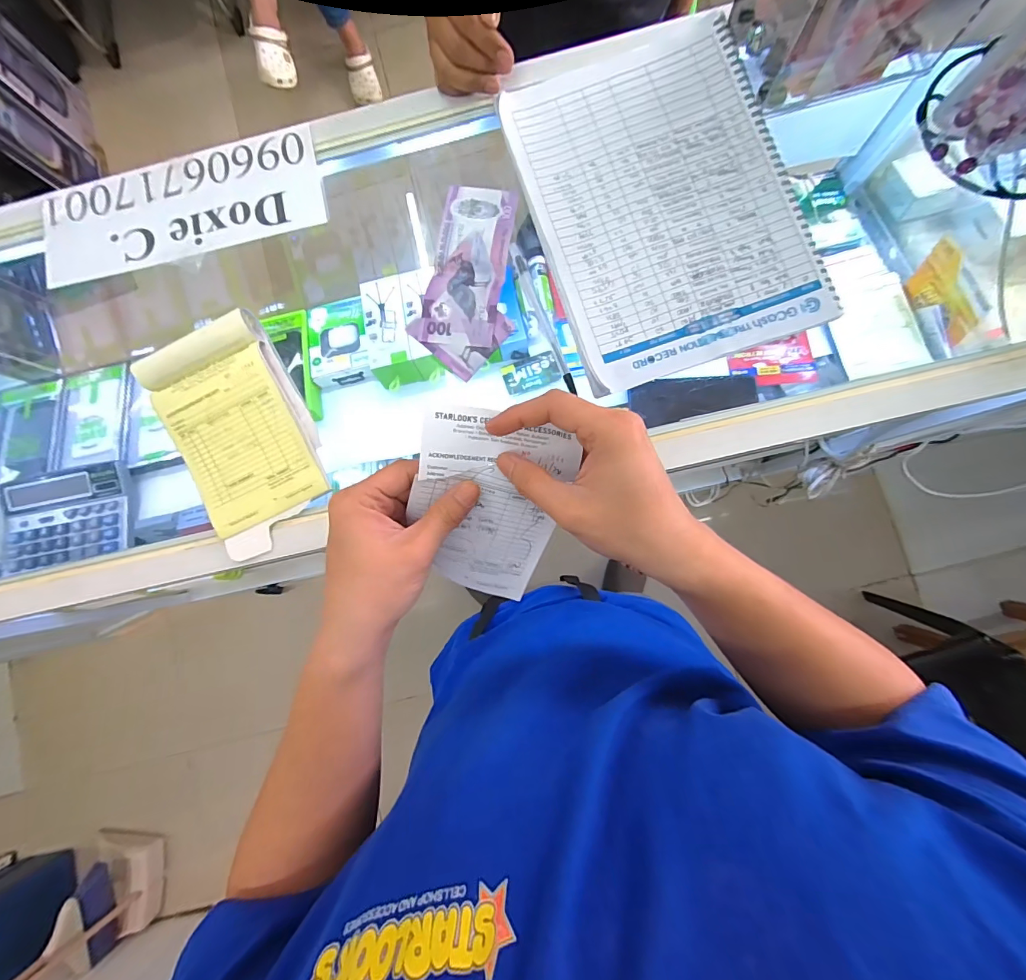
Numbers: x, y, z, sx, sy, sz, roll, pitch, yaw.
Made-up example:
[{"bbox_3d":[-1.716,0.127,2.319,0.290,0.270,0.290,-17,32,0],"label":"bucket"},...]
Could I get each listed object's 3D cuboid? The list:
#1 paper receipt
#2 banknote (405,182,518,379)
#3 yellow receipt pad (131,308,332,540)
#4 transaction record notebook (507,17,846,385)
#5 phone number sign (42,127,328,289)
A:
[{"bbox_3d":[-0.021,0.017,0.317,0.101,0.013,0.146,10,121,-11],"label":"paper receipt"},{"bbox_3d":[-0.036,-0.189,0.391,0.084,0.015,0.174,14,86,5],"label":"banknote"},{"bbox_3d":[-0.242,-0.056,0.382,0.111,0.028,0.166,-25,84,1],"label":"yellow receipt pad"},{"bbox_3d":[0.127,-0.252,0.382,0.211,0.010,0.297,-18,84,2],"label":"transaction record notebook"},{"bbox_3d":[-0.322,-0.269,0.427,0.275,0.007,0.096,-12,84,4],"label":"phone number sign"}]

